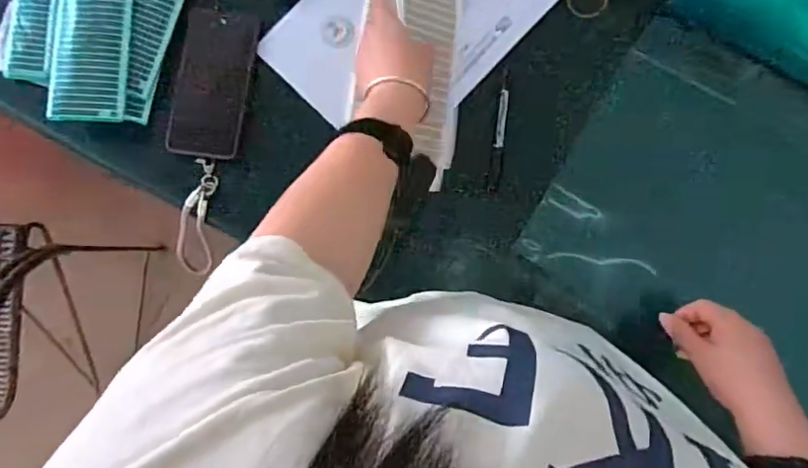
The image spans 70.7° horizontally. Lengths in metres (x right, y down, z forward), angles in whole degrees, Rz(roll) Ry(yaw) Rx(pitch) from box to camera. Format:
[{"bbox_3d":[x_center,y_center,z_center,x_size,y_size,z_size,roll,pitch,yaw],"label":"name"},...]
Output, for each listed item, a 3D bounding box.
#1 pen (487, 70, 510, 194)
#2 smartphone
[{"bbox_3d":[0.110,-0.115,0.649,0.014,0.008,0.135,7,87,1],"label":"pen"},{"bbox_3d":[-0.213,-0.167,0.636,0.077,0.010,0.161,9,89,-11],"label":"smartphone"}]

